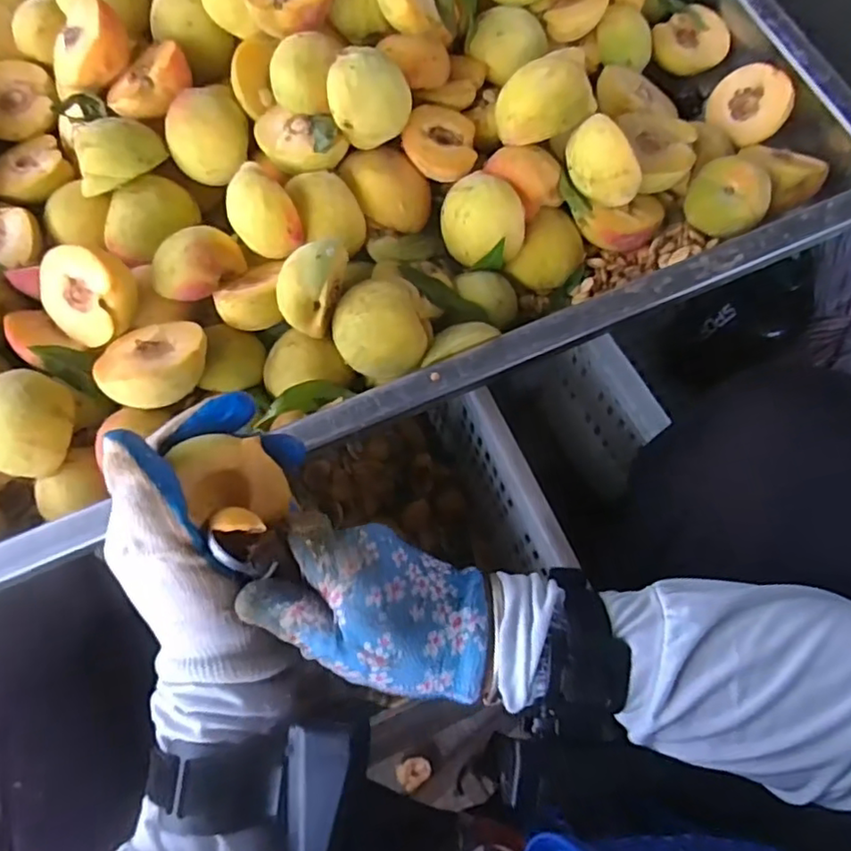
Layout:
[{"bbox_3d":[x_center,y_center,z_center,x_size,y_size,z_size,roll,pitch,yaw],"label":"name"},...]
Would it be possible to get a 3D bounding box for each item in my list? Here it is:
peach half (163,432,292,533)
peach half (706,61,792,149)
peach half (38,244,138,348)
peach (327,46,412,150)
[{"bbox_3d":[-0.092,0.031,0.297,0.043,0.033,0.046,0,71,1],"label":"peach half"},{"bbox_3d":[0.254,-0.247,0.482,0.055,0.030,0.059,3,95,34],"label":"peach half"},{"bbox_3d":[-0.220,-0.086,0.410,0.062,0.035,0.062,2,105,7],"label":"peach half"},{"bbox_3d":[-0.037,-0.218,0.410,0.054,0.045,0.049,-3,71,-1],"label":"peach"}]

